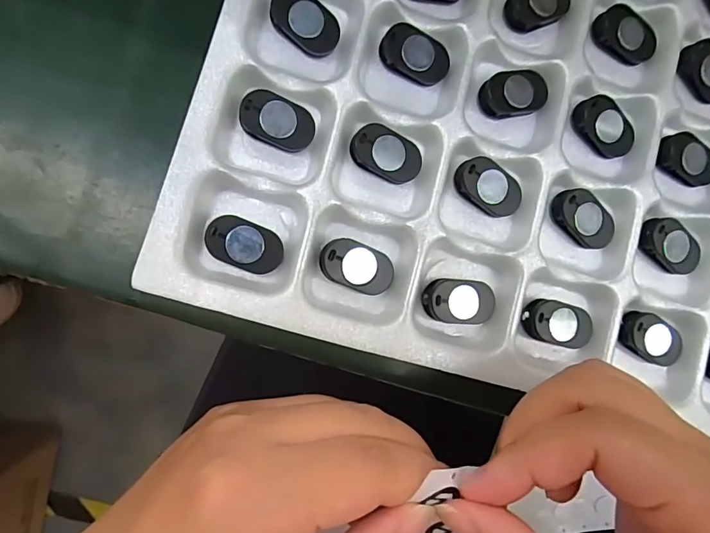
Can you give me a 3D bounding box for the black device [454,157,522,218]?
[{"bbox_3d":[0.055,-0.032,0.190,0.029,0.004,0.018,28,83,-7],"label":"black device"}]

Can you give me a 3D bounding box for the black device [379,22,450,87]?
[{"bbox_3d":[0.024,-0.085,0.188,0.029,0.009,0.017,17,86,-8],"label":"black device"}]

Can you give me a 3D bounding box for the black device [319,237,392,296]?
[{"bbox_3d":[0.001,0.000,0.179,0.029,0.004,0.018,21,86,-7],"label":"black device"}]

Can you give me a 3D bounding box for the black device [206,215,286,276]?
[{"bbox_3d":[-0.041,-0.008,0.174,0.028,0.006,0.017,21,86,-7],"label":"black device"}]

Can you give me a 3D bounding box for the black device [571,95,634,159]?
[{"bbox_3d":[0.108,-0.060,0.201,0.019,0.007,0.028,-39,93,-9],"label":"black device"}]

